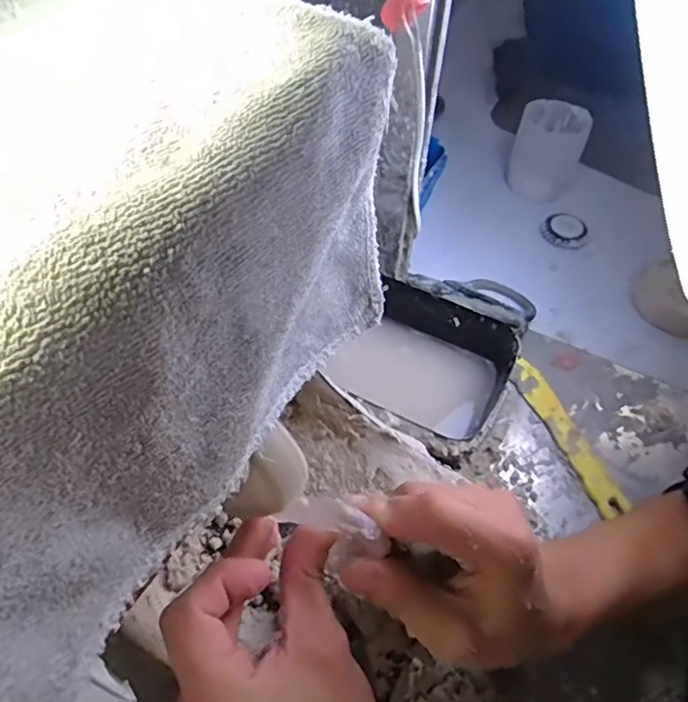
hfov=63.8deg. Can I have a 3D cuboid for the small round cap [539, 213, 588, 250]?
[{"bbox_3d":[0.247,-0.135,0.623,0.050,0.023,0.050,2,53,-2],"label":"small round cap"}]

